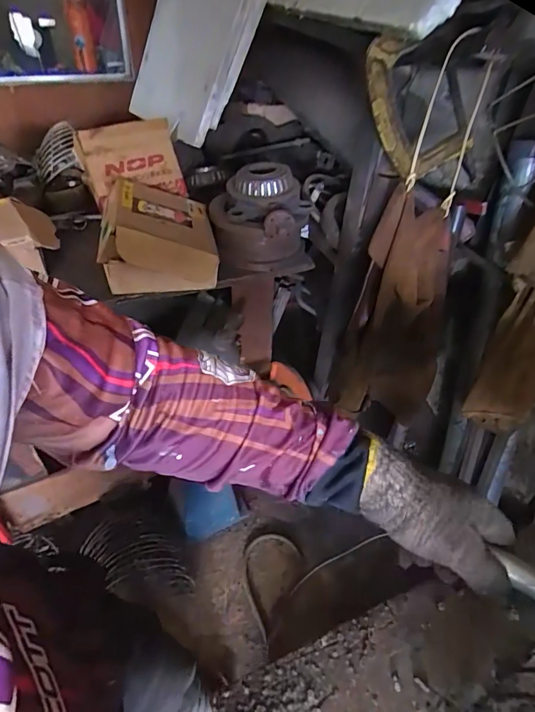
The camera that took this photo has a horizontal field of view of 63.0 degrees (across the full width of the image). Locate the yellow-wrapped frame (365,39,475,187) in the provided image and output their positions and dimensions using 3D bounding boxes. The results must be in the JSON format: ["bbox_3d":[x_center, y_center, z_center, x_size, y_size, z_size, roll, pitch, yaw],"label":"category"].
[{"bbox_3d":[0.236,-0.412,0.750,0.122,0.257,0.115,-35,40,19],"label":"yellow-wrapped frame"}]

